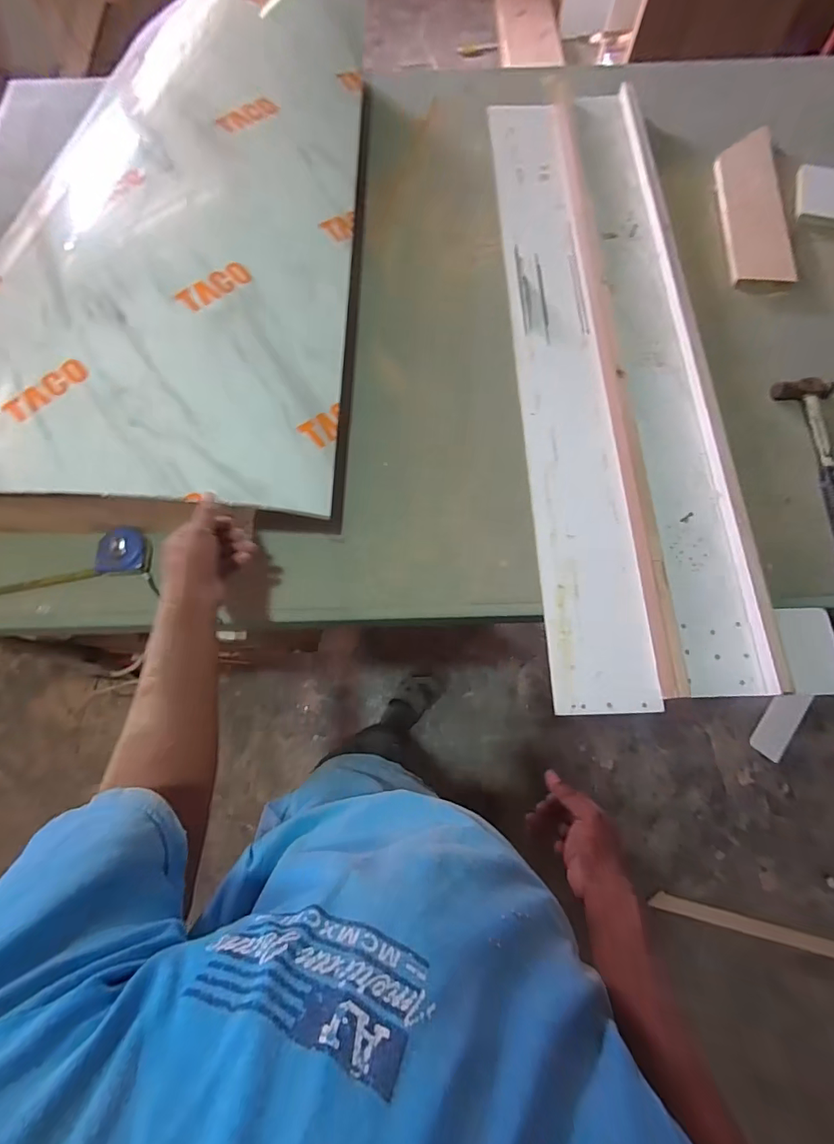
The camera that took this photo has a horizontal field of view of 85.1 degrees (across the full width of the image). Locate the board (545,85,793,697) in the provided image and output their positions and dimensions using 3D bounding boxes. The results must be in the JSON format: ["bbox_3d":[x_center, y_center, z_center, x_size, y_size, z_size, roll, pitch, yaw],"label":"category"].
[{"bbox_3d":[0.384,-0.419,0.755,0.175,0.055,1.238,-2,73,0],"label":"board"}]

